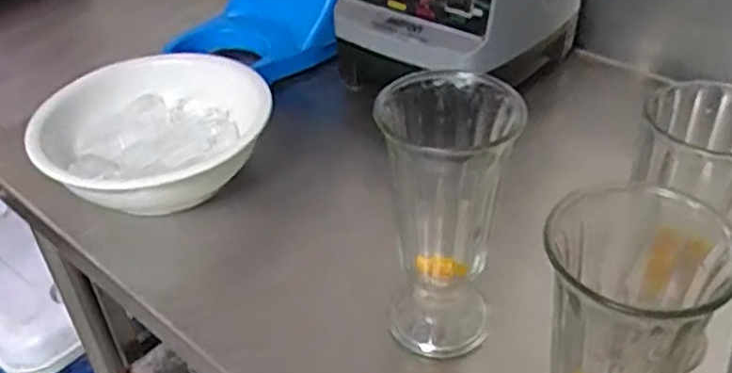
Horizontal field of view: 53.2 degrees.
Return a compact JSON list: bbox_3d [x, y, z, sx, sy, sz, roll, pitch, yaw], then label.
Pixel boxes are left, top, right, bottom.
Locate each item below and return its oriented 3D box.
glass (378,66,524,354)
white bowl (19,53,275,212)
[{"bbox_3d":[0.054,0.021,0.485,0.084,0.176,0.087,3,40,8],"label":"glass"},{"bbox_3d":[-0.194,-0.050,0.681,0.205,0.079,0.221,-3,40,2],"label":"white bowl"}]

